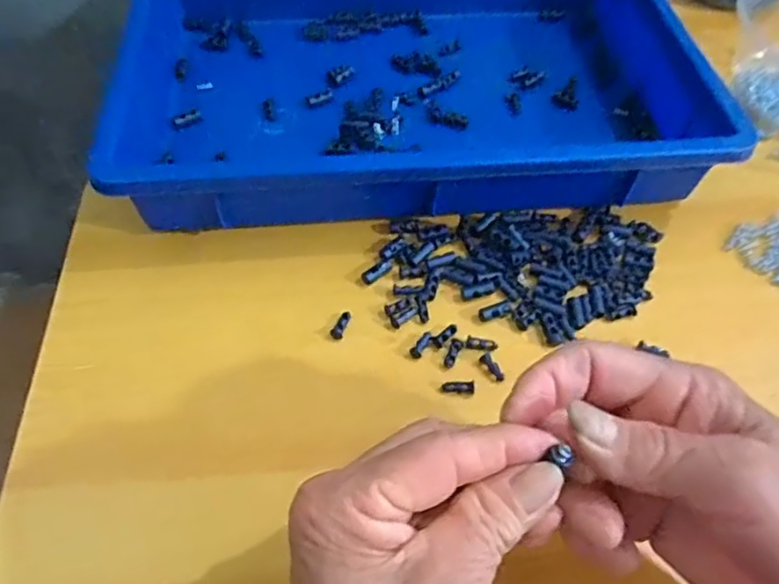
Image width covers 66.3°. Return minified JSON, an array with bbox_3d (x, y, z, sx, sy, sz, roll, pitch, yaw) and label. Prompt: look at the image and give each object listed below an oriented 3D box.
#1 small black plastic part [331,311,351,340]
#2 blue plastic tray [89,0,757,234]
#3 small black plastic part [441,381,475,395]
[{"bbox_3d":[-0.027,0.018,0.328,0.006,0.004,0.017,18,60,8],"label":"small black plastic part"},{"bbox_3d":[-0.001,-0.167,0.419,0.395,0.061,0.275,-3,59,-4],"label":"blue plastic tray"},{"bbox_3d":[0.036,0.049,0.308,0.016,0.004,0.007,-1,59,-3],"label":"small black plastic part"}]

